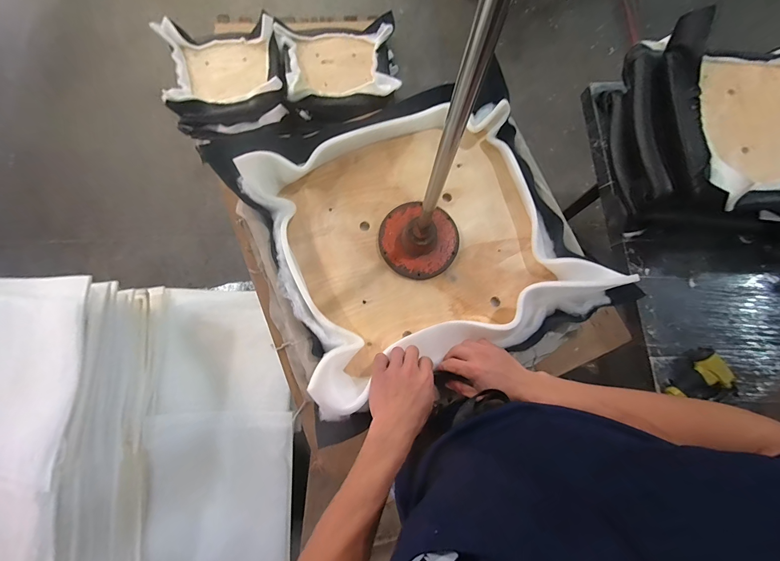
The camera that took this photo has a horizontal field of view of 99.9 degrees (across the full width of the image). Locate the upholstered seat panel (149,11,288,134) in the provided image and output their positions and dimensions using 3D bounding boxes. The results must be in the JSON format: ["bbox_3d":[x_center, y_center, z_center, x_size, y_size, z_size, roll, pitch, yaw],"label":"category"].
[{"bbox_3d":[-0.745,-0.968,1.495,0.516,0.182,0.458,-9,77,-4],"label":"upholstered seat panel"}]

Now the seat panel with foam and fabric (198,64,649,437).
[{"bbox_3d":[0.054,-0.084,0.565,0.493,0.123,0.461,-21,78,-6],"label":"seat panel with foam and fabric"}]

